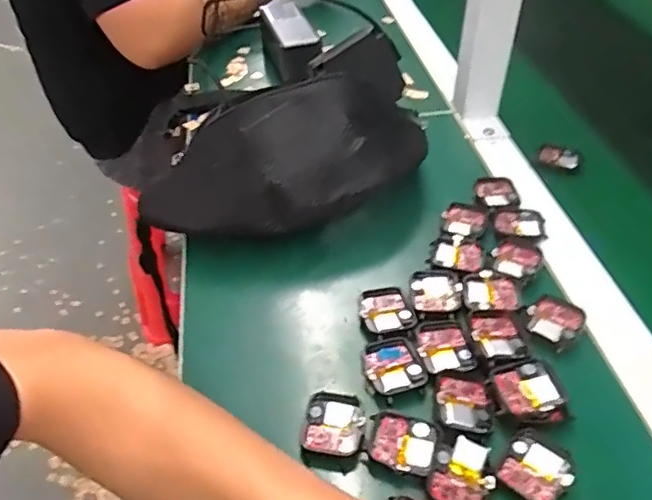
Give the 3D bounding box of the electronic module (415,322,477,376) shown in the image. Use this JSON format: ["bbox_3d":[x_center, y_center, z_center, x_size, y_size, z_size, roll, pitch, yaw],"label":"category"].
[{"bbox_3d":[0.083,0.069,0.406,0.035,0.006,0.043,-8,43,-9],"label":"electronic module"}]

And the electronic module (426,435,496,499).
[{"bbox_3d":[0.081,0.131,0.337,0.034,0.008,0.044,21,46,22],"label":"electronic module"}]

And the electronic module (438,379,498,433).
[{"bbox_3d":[0.091,0.099,0.374,0.035,0.009,0.037,3,42,4],"label":"electronic module"}]

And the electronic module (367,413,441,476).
[{"bbox_3d":[0.048,0.117,0.354,0.042,0.009,0.036,8,43,9],"label":"electronic module"}]

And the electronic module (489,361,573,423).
[{"bbox_3d":[0.129,0.093,0.371,0.043,0.011,0.041,-10,43,-11],"label":"electronic module"}]

